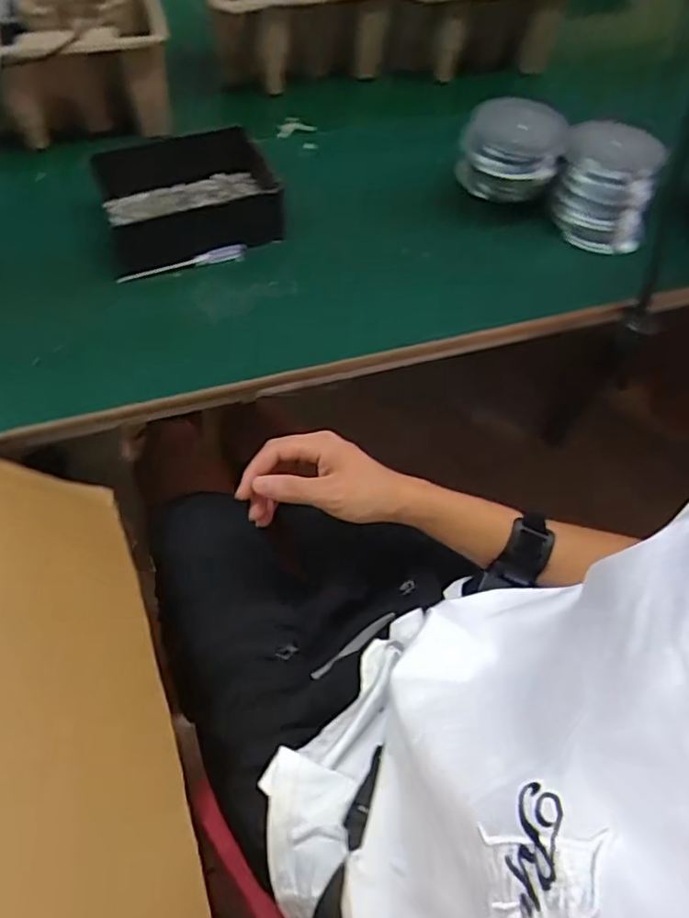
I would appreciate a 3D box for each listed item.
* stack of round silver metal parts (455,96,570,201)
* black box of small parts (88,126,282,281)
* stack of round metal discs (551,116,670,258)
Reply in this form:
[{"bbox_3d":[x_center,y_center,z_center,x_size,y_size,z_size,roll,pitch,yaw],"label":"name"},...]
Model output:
[{"bbox_3d":[0.174,-0.323,0.632,0.104,0.074,0.092,14,58,6],"label":"stack of round silver metal parts"},{"bbox_3d":[-0.152,-0.261,0.593,0.168,0.062,0.132,-14,59,-11],"label":"black box of small parts"},{"bbox_3d":[0.273,-0.283,0.623,0.100,0.084,0.110,18,59,9],"label":"stack of round metal discs"}]

